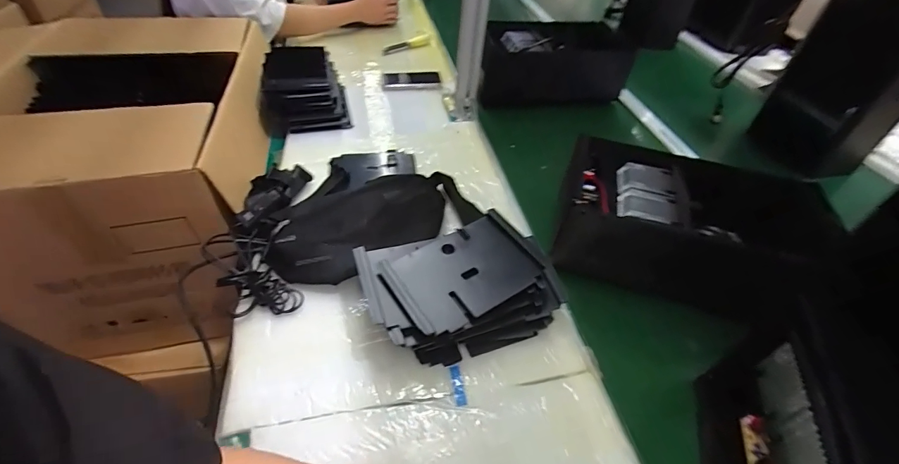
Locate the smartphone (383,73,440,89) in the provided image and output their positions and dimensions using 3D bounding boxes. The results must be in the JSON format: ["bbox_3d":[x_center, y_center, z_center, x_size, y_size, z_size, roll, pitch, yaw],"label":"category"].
[{"bbox_3d":[-0.094,-0.377,1.004,0.136,0.015,0.070,-6,47,-10],"label":"smartphone"}]

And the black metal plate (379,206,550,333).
[{"bbox_3d":[0.017,0.047,0.509,0.177,0.018,0.123,-23,51,-24],"label":"black metal plate"}]

